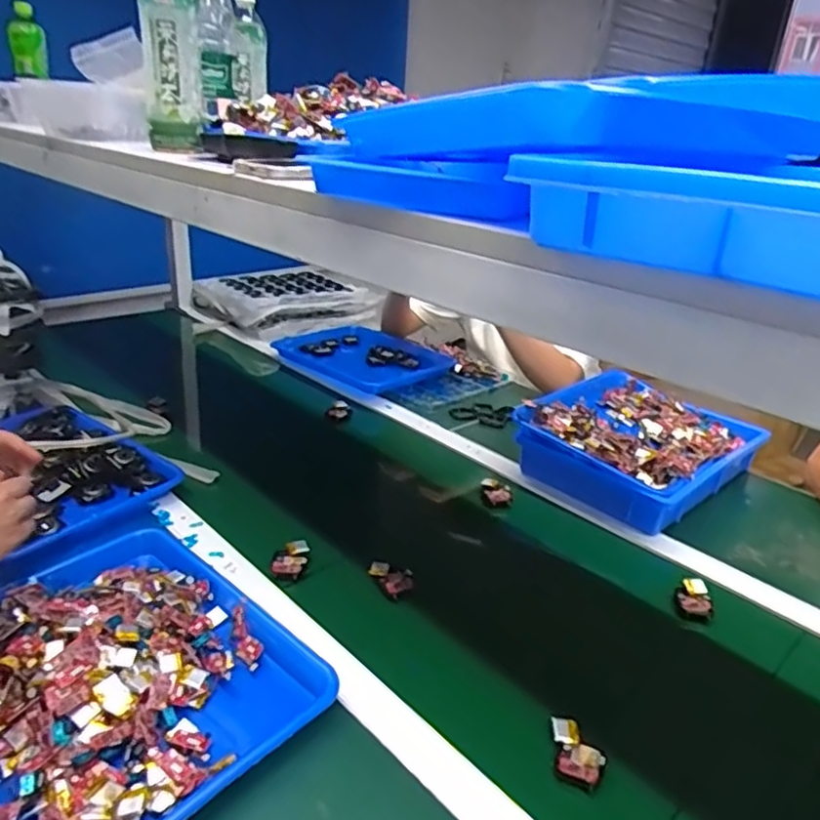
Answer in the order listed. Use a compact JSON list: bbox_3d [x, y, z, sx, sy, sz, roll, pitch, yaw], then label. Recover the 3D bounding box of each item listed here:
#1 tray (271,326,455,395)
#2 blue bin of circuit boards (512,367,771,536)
[{"bbox_3d":[-0.106,-0.114,1.351,0.240,0.039,0.346,-17,32,-39],"label":"tray"},{"bbox_3d":[0.349,0.050,0.990,0.319,0.095,0.256,-18,33,-41],"label":"blue bin of circuit boards"}]

